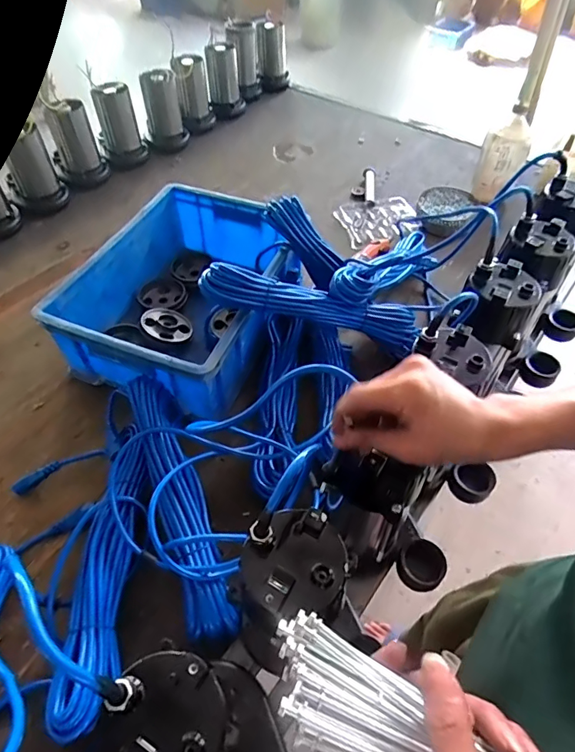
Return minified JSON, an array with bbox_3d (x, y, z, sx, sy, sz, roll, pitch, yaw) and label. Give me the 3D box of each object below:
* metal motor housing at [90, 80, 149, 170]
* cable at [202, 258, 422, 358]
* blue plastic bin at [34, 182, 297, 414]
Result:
[{"bbox_3d":[-0.425,-0.624,1.159,0.109,0.171,0.091,-25,55,-19],"label":"metal motor housing"},{"bbox_3d":[0.042,-0.106,0.701,0.351,0.072,0.069,11,47,-21],"label":"cable"},{"bbox_3d":[-0.168,-0.141,0.799,0.299,0.147,0.396,16,53,14],"label":"blue plastic bin"}]

